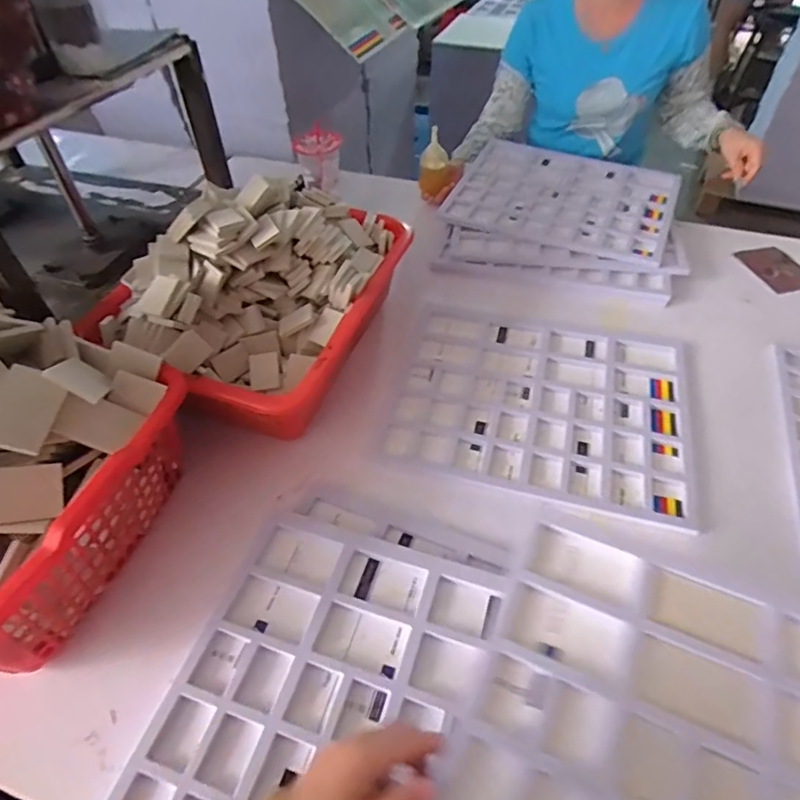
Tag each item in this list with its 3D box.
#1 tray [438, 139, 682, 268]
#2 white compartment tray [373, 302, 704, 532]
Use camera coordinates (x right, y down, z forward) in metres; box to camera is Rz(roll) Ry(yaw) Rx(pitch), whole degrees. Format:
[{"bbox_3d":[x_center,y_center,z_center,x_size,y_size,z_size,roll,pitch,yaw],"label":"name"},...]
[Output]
[{"bbox_3d":[0.338,-0.412,1.074,0.423,0.016,0.327,19,57,13],"label":"tray"},{"bbox_3d":[0.215,-0.001,0.795,0.424,0.029,0.343,11,49,10],"label":"white compartment tray"}]

